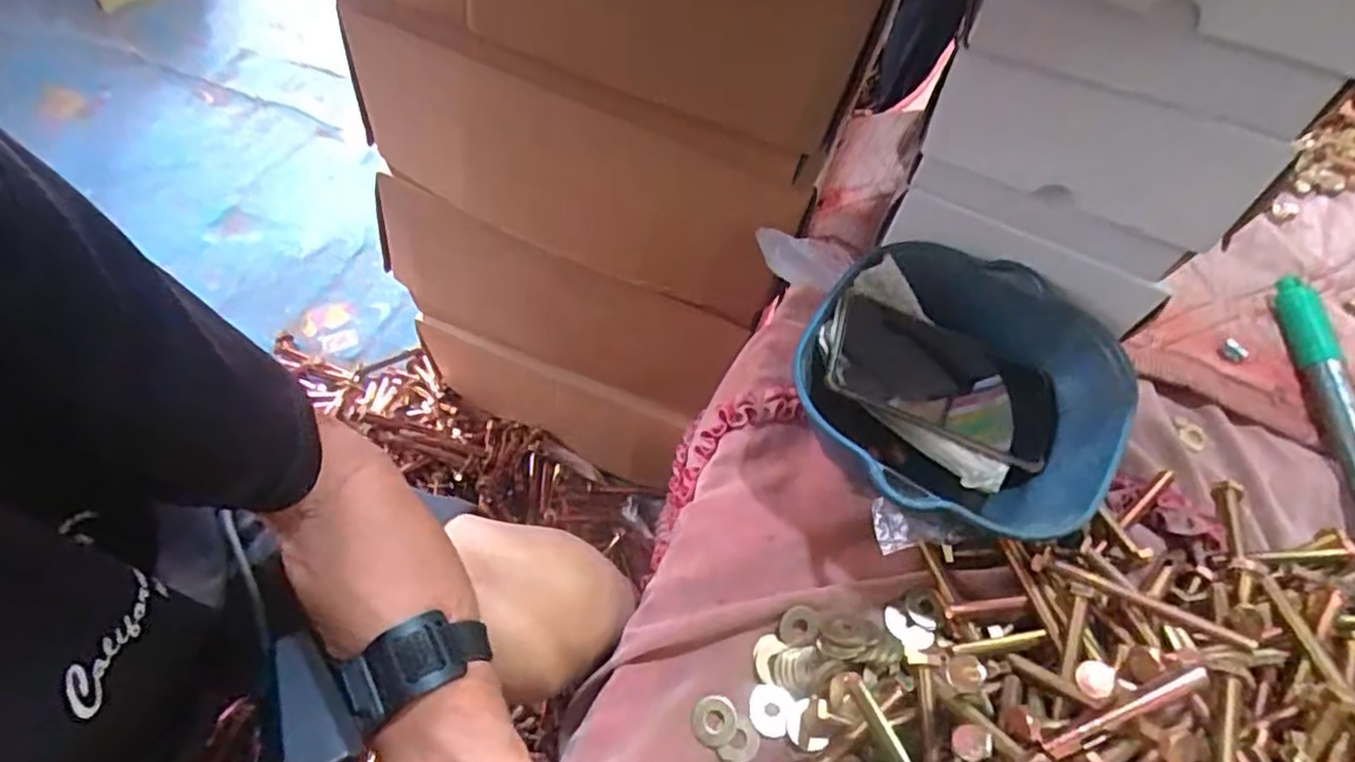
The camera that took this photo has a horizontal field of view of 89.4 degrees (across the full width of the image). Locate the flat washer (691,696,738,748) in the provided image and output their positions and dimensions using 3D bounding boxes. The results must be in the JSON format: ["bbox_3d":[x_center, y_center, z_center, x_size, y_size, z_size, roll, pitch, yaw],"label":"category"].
[{"bbox_3d":[0.021,0.190,0.383,0.026,0.004,0.026,1,59,-2],"label":"flat washer"}]

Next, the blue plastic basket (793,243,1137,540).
[{"bbox_3d":[0.175,0.010,0.446,0.188,0.073,0.197,1,59,-2],"label":"blue plastic basket"}]

